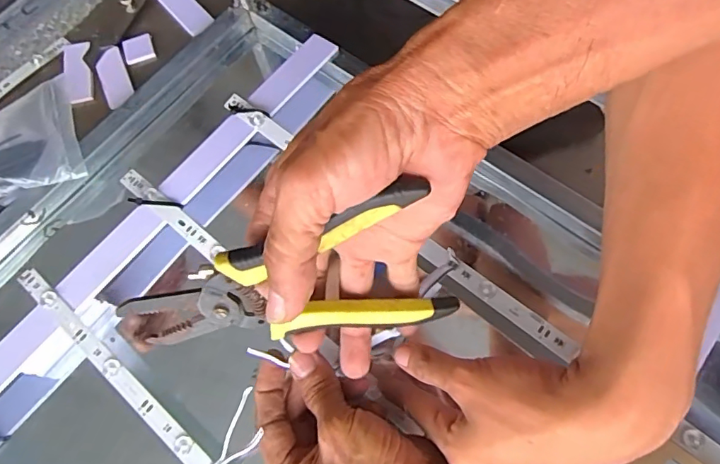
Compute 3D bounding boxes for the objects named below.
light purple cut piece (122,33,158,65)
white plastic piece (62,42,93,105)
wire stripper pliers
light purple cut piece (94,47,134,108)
[{"bbox_3d":[-0.219,-0.181,0.497,0.029,0.007,0.027,-19,69,-6],"label":"light purple cut piece"},{"bbox_3d":[-0.275,-0.156,0.486,0.026,0.008,0.079,-18,69,-5],"label":"white plastic piece"},{"bbox_3d":[-0.031,0.032,0.264,0.163,0.100,0.017,-21,46,16],"label":"wire stripper pliers"},{"bbox_3d":[-0.238,-0.150,0.485,0.026,0.004,0.063,-19,77,-21],"label":"light purple cut piece"}]

